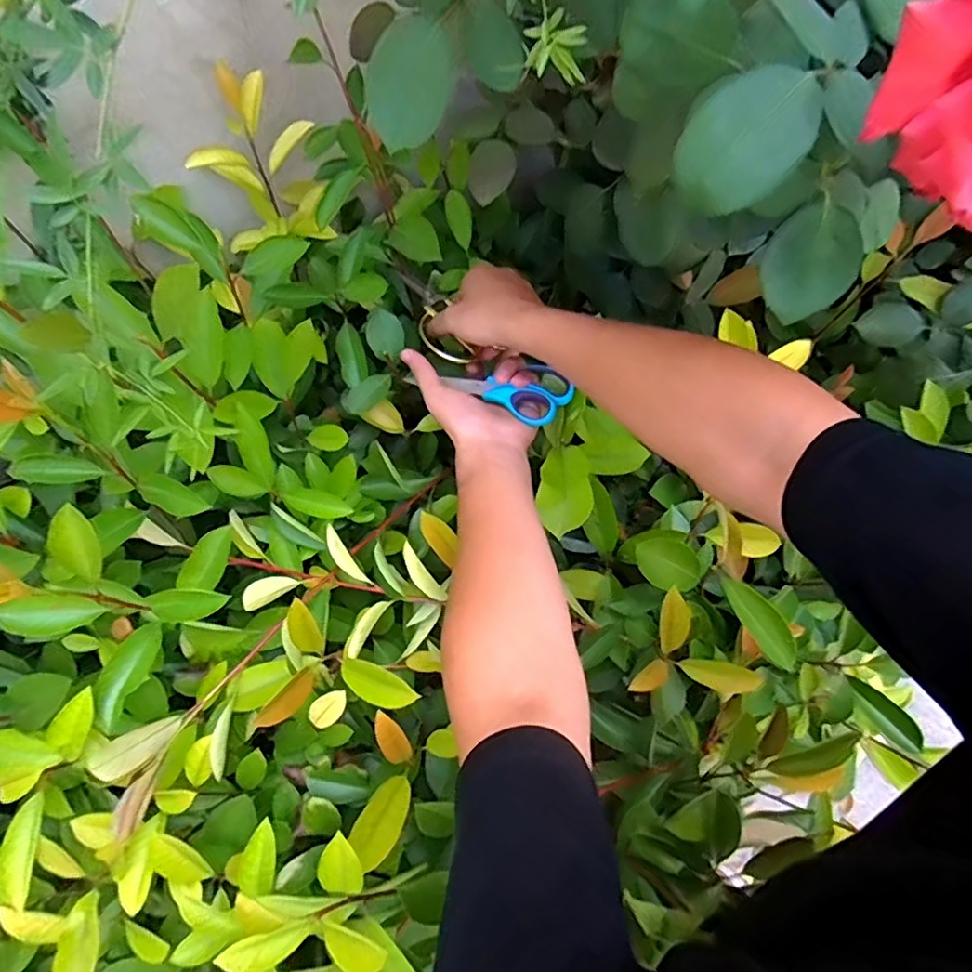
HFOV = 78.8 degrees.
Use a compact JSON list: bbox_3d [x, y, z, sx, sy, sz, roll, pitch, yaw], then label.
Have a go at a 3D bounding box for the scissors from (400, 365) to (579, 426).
[{"bbox_3d":[0.001,-0.094,0.559,0.161,0.016,0.060,7,63,9],"label":"scissors"}]

